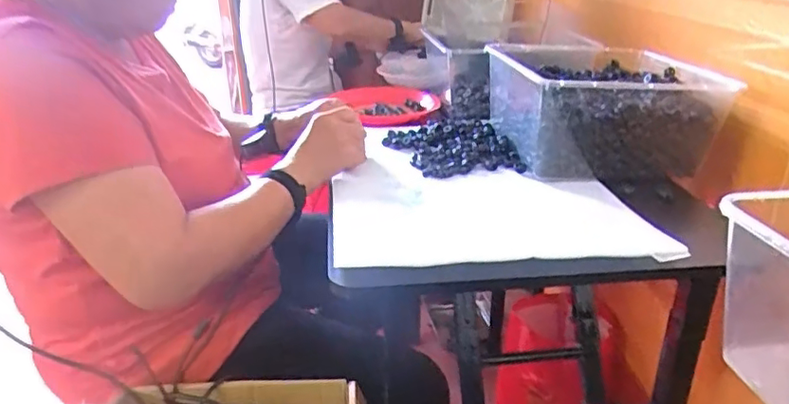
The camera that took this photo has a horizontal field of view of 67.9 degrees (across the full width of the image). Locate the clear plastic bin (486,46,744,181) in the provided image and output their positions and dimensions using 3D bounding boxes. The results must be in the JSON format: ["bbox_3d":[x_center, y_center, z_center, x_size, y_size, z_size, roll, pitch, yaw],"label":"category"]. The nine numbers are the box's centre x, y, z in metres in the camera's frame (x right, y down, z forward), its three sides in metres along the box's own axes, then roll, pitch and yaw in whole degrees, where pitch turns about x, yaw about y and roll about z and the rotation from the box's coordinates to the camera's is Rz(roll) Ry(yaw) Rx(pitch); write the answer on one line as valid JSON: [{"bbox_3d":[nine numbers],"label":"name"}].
[{"bbox_3d":[0.331,-0.159,0.958,0.314,0.134,0.330,-5,24,-7],"label":"clear plastic bin"}]

